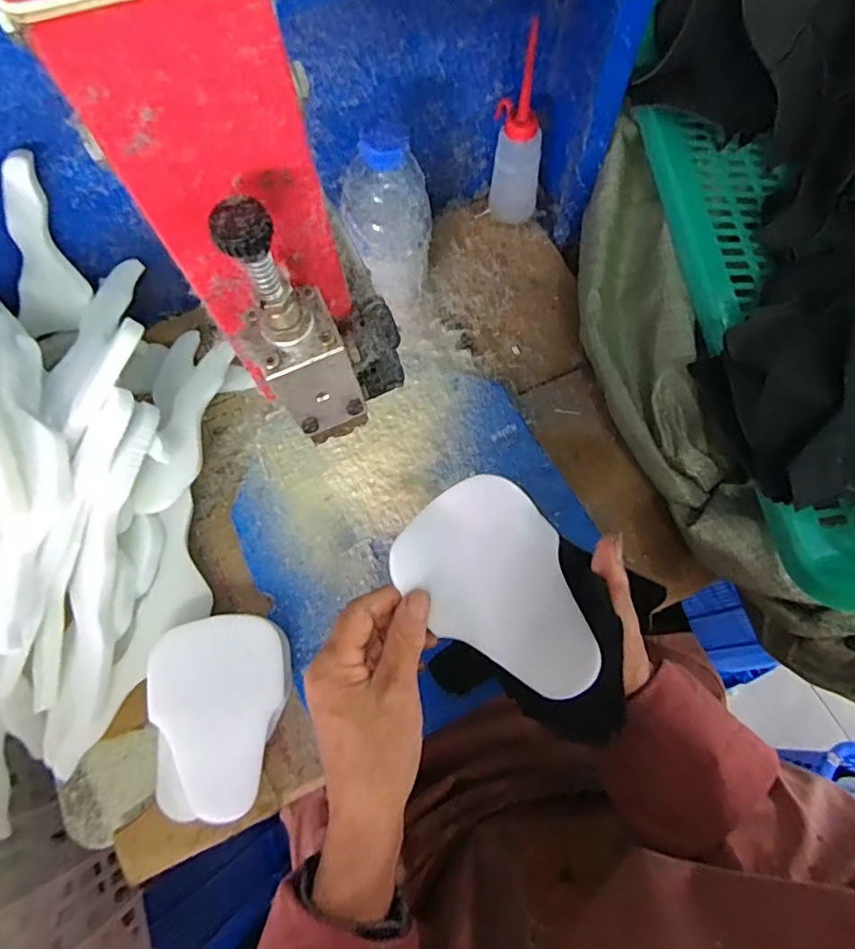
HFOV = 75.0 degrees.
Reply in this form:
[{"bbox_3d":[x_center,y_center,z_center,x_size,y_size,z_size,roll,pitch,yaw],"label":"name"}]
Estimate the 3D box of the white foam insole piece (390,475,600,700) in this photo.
[{"bbox_3d":[0.048,0.073,0.346,0.092,0.009,0.139,-37,85,-2],"label":"white foam insole piece"}]

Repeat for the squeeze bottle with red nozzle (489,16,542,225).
[{"bbox_3d":[0.095,-0.337,0.559,0.050,0.177,0.051,-1,71,0],"label":"squeeze bottle with red nozzle"}]

